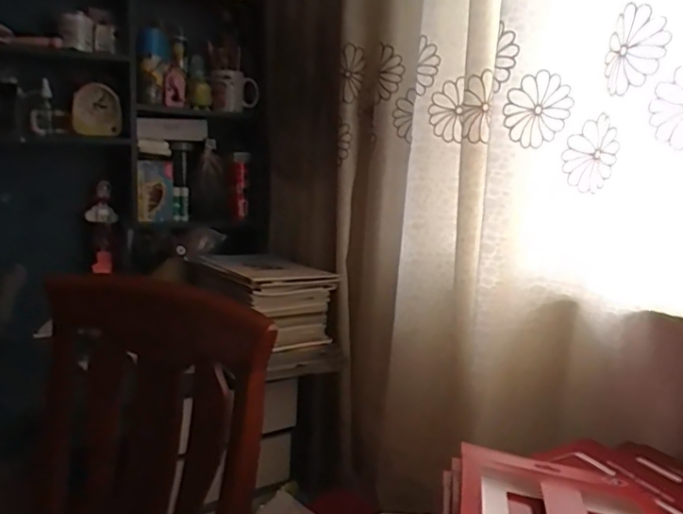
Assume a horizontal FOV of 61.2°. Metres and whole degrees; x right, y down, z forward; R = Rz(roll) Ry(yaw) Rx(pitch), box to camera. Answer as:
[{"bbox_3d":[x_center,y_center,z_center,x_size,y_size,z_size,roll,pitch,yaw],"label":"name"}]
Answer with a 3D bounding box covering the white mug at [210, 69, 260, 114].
[{"bbox_3d":[-0.256,-0.401,1.401,0.108,0.096,0.080,1,11,-8],"label":"white mug"}]

